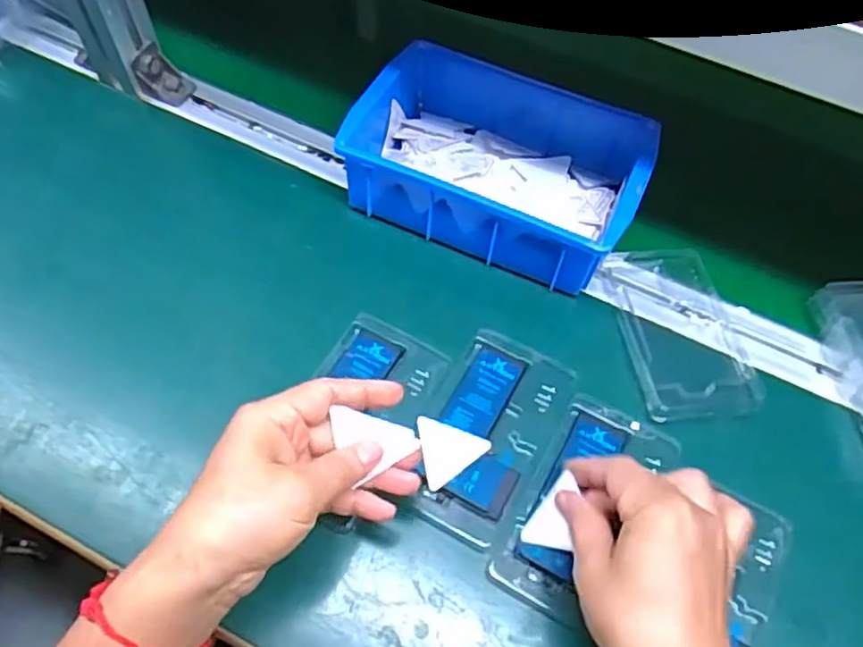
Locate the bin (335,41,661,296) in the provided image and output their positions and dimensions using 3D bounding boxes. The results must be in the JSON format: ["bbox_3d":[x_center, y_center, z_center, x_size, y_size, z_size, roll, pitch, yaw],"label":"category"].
[{"bbox_3d":[0.052,-0.119,0.500,0.199,0.065,0.142,24,62,10],"label":"bin"}]

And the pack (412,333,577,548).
[{"bbox_3d":[0.034,0.066,0.429,0.074,0.008,0.126,27,63,12],"label":"pack"}]

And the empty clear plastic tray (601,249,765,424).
[{"bbox_3d":[0.169,-0.001,0.470,0.079,0.012,0.135,-5,61,-6],"label":"empty clear plastic tray"}]

